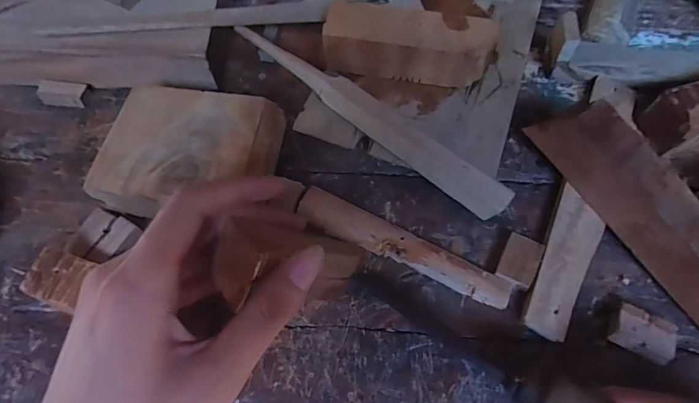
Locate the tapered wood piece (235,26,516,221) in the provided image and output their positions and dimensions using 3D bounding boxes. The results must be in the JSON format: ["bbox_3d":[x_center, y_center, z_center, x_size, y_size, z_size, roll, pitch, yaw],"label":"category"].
[{"bbox_3d":[0.011,-0.062,0.303,0.227,0.024,0.019,37,69,17],"label":"tapered wood piece"}]

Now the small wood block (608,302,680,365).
[{"bbox_3d":[0.175,0.078,0.250,0.032,0.009,0.025,28,66,14],"label":"small wood block"}]

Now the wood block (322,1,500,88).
[{"bbox_3d":[0.046,-0.119,0.320,0.127,0.036,0.046,9,63,5],"label":"wood block"}]

